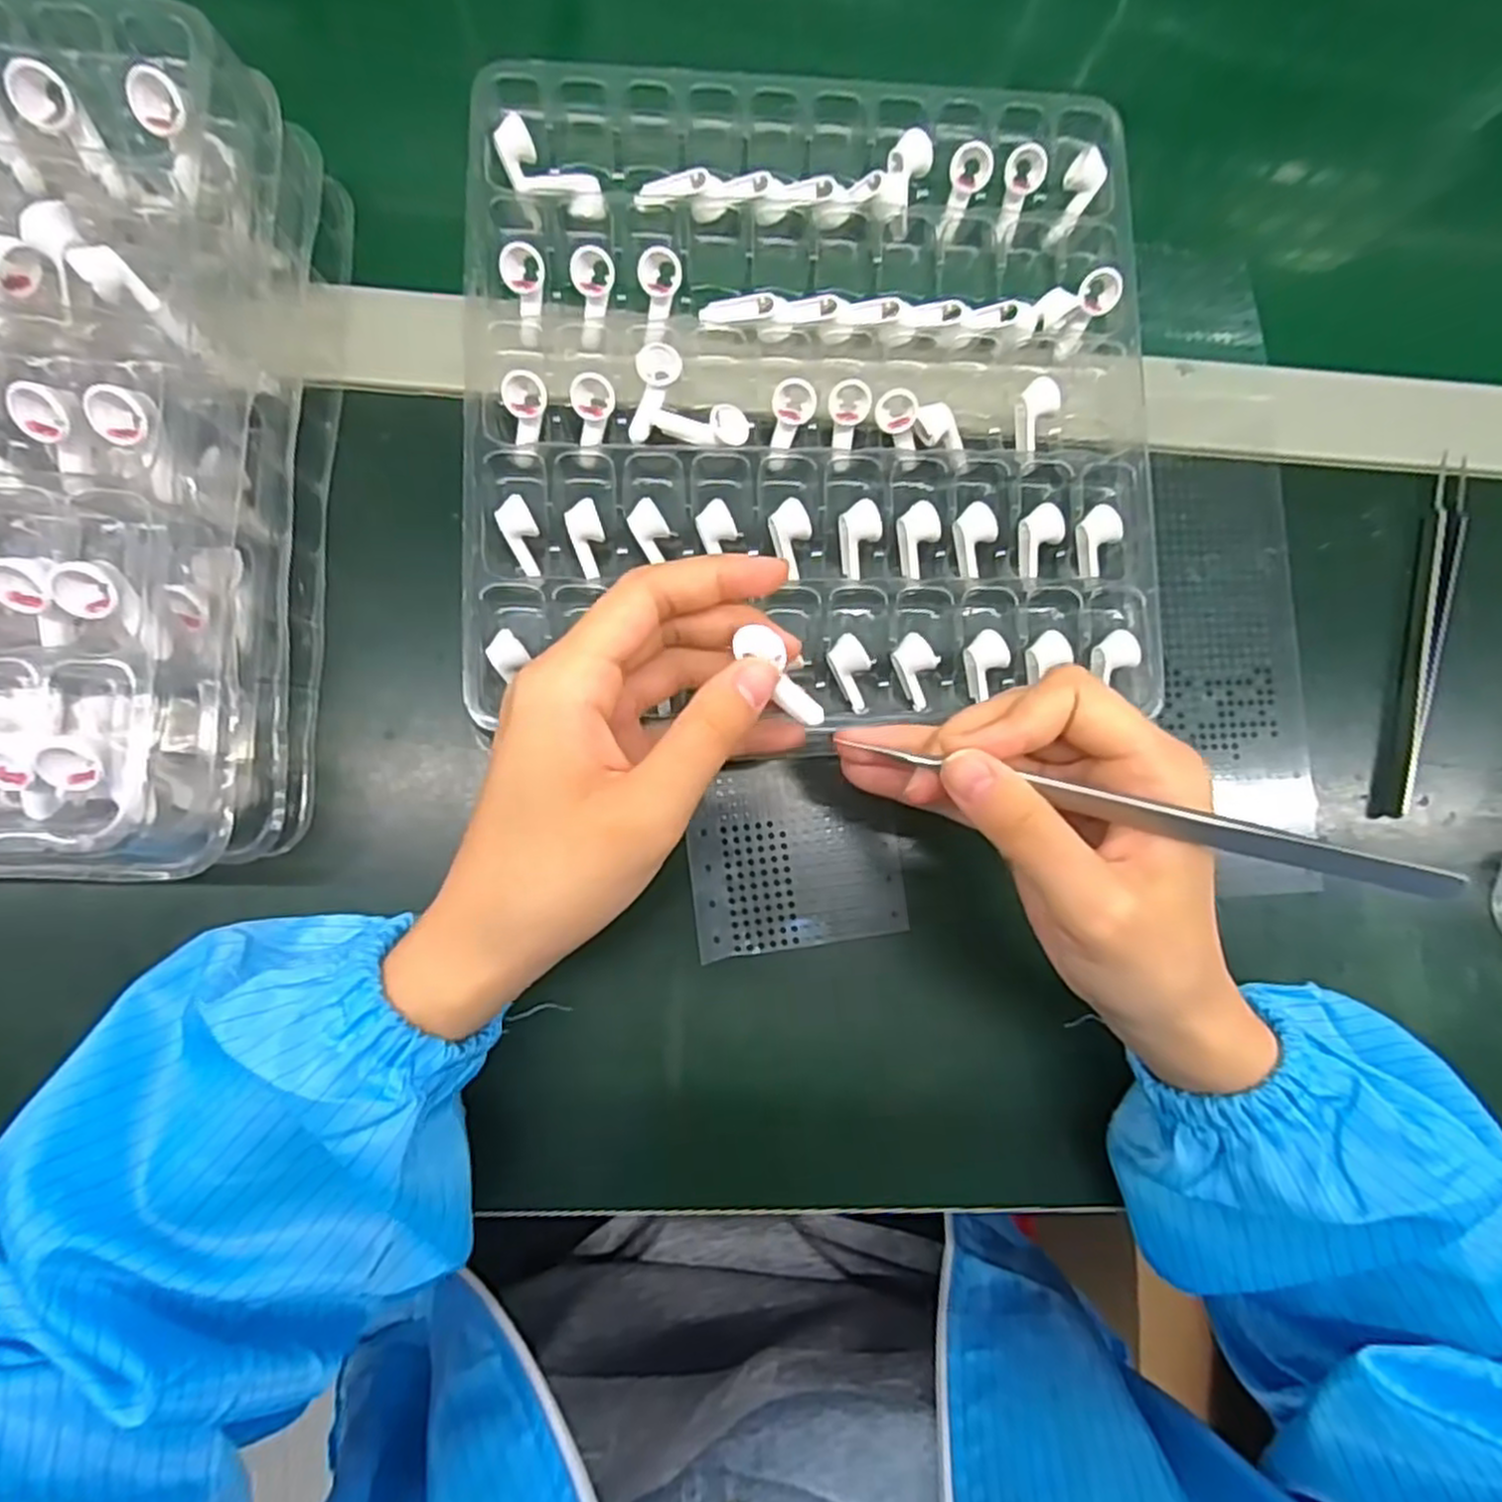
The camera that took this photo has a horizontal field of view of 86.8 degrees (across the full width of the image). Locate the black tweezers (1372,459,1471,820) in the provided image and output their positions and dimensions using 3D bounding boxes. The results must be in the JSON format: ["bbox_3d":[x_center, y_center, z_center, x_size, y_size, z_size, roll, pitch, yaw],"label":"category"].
[{"bbox_3d":[0.281,-0.048,0.330,0.014,0.010,0.154,15,83,-3],"label":"black tweezers"}]

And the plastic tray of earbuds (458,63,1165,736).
[{"bbox_3d":[0.022,-0.135,0.305,0.249,0.033,0.238,-3,84,-5],"label":"plastic tray of earbuds"}]

